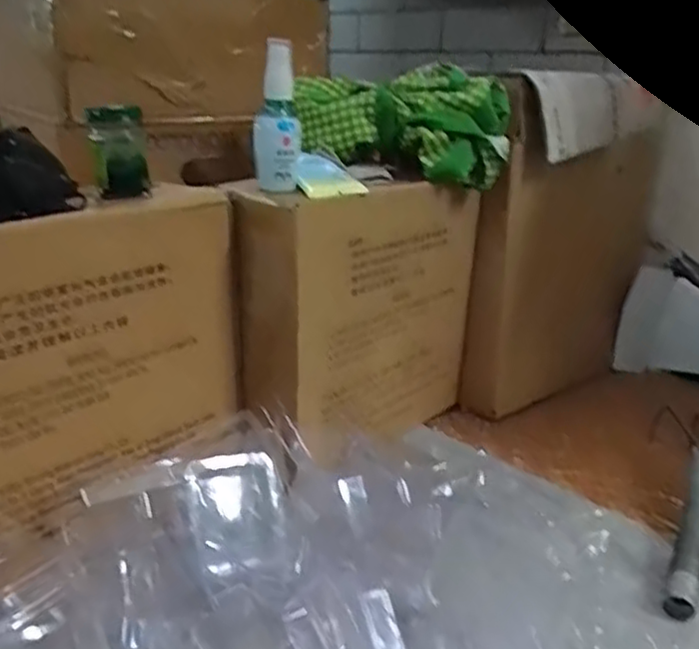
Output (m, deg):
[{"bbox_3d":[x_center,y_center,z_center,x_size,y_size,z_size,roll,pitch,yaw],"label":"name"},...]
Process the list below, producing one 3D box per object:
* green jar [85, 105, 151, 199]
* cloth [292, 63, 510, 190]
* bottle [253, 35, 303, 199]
[{"bbox_3d":[-0.179,-0.134,0.531,0.044,0.064,0.036,-3,21,-16],"label":"green jar"},{"bbox_3d":[0.050,-0.201,0.688,0.215,0.094,0.098,7,21,13],"label":"cloth"},{"bbox_3d":[-0.060,-0.169,0.567,0.038,0.119,0.032,-1,20,-7],"label":"bottle"}]

